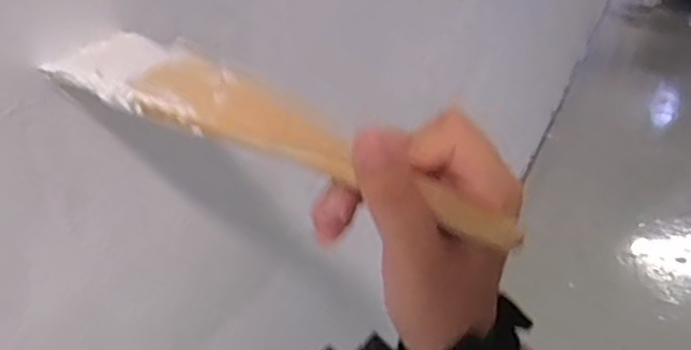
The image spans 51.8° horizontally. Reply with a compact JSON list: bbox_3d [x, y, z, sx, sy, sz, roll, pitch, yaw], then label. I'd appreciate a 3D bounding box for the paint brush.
[{"bbox_3d":[-0.024,-0.018,0.286,0.195,0.008,0.054,24,34,10],"label":"paint brush"}]

